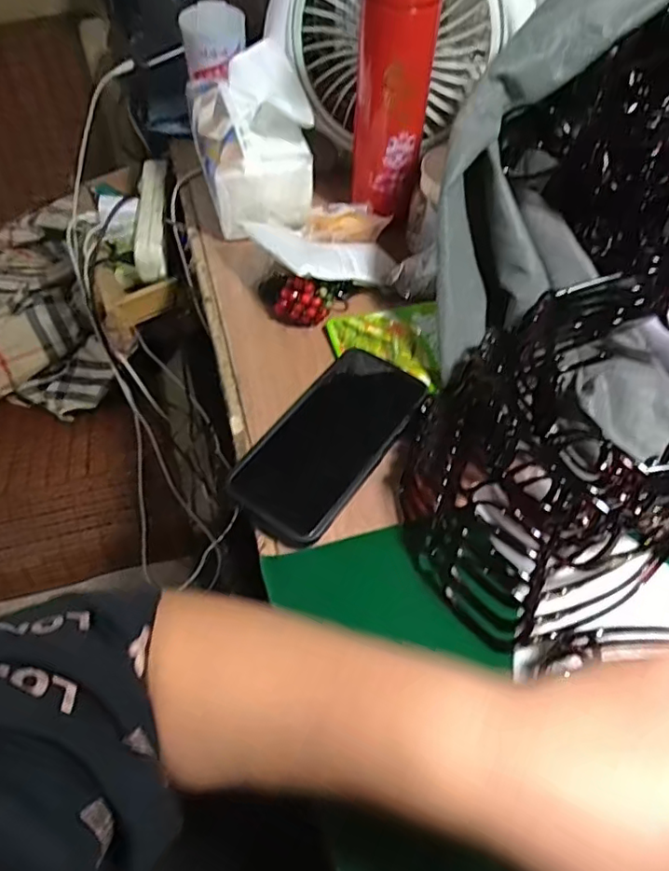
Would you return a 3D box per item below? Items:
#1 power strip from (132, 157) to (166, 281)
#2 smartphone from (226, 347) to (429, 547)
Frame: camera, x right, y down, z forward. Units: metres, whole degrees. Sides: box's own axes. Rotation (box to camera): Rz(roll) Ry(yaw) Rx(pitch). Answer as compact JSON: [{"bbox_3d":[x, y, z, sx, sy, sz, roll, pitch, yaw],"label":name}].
[{"bbox_3d":[-0.219,-0.266,0.697,0.033,0.035,0.196,-5,55,-5],"label":"power strip"},{"bbox_3d":[-0.001,0.001,0.430,0.078,0.009,0.170,30,61,19],"label":"smartphone"}]

